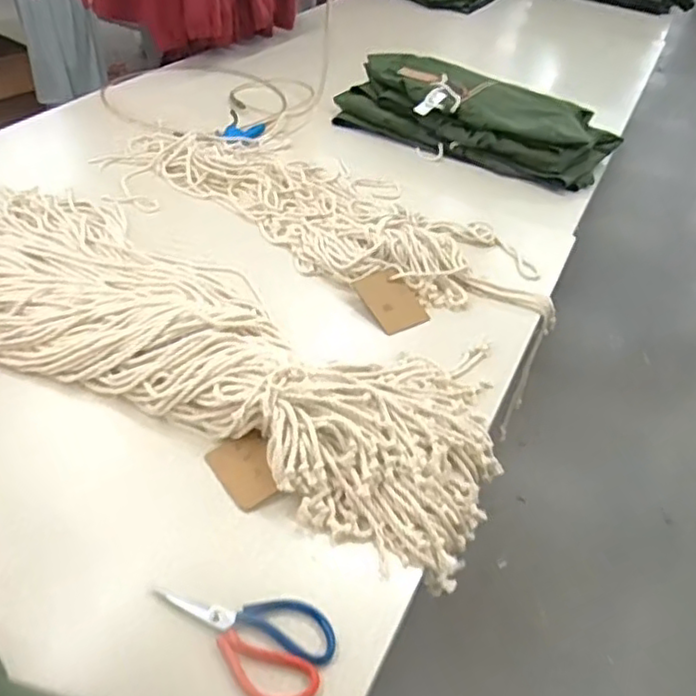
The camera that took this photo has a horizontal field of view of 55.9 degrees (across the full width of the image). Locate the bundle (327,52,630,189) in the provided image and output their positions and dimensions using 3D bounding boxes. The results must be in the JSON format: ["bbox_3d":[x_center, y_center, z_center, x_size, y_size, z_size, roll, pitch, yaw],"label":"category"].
[{"bbox_3d":[0.316,-0.572,1.585,0.656,0.102,0.309,19,44,12],"label":"bundle"}]

